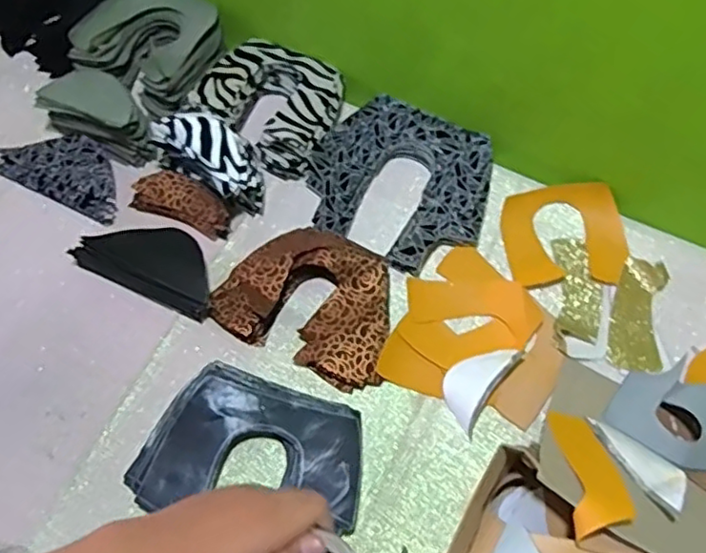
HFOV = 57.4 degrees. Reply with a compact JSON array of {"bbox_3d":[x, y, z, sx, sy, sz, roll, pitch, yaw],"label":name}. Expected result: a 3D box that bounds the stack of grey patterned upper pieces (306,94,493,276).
[{"bbox_3d":[0.053,-0.104,0.712,0.194,0.038,0.177,29,65,11],"label":"stack of grey patterned upper pieces"}]

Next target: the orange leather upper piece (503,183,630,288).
[{"bbox_3d":[0.229,-0.048,0.693,0.127,0.018,0.116,-1,63,-4],"label":"orange leather upper piece"}]

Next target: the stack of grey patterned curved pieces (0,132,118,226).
[{"bbox_3d":[-0.314,-0.119,0.720,0.152,0.028,0.080,25,65,10],"label":"stack of grey patterned curved pieces"}]

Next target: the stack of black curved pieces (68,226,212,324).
[{"bbox_3d":[-0.204,-0.015,0.665,0.153,0.036,0.074,22,64,8],"label":"stack of black curved pieces"}]

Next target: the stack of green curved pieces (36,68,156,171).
[{"bbox_3d":[-0.280,-0.185,0.717,0.137,0.077,0.061,21,64,8],"label":"stack of green curved pieces"}]

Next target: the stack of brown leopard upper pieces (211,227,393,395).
[{"bbox_3d":[-0.040,0.020,0.646,0.173,0.041,0.132,24,65,9],"label":"stack of brown leopard upper pieces"}]

